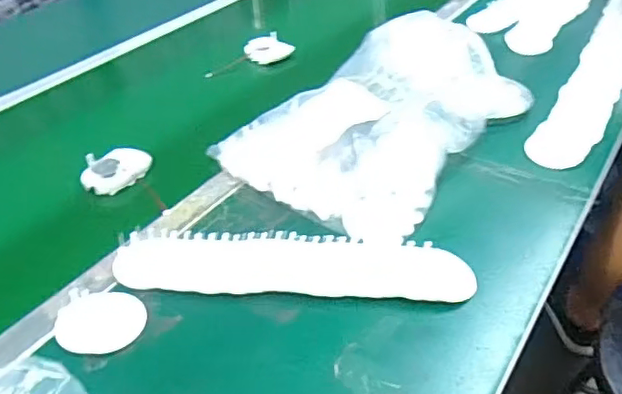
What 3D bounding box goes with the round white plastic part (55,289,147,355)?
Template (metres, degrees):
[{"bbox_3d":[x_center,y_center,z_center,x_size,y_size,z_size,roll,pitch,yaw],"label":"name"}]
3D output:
[{"bbox_3d":[-0.182,0.108,0.510,0.070,0.009,0.058,9,53,-7],"label":"round white plastic part"}]

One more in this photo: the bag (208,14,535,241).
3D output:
[{"bbox_3d":[0.071,-0.099,0.694,0.298,0.112,0.254,-32,46,-32],"label":"bag"}]

